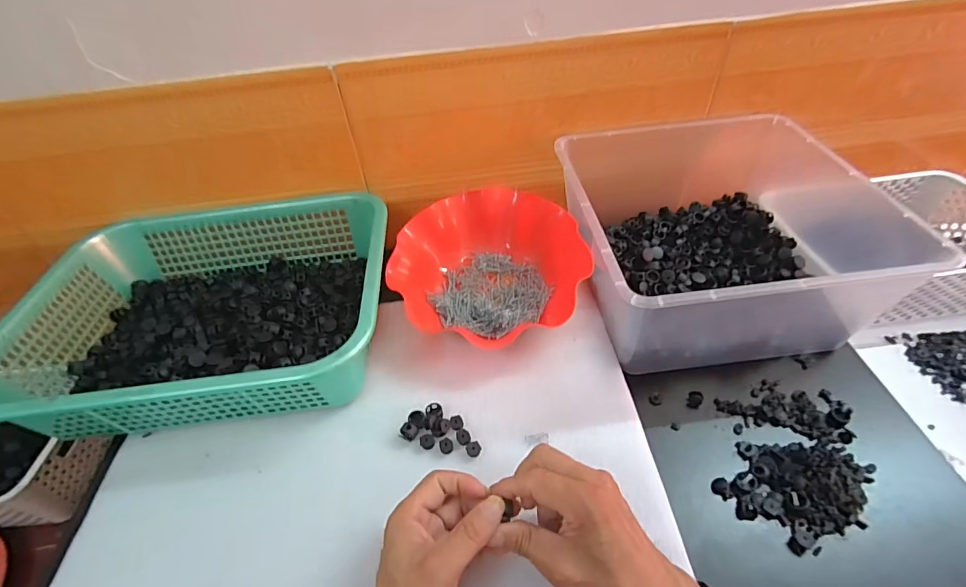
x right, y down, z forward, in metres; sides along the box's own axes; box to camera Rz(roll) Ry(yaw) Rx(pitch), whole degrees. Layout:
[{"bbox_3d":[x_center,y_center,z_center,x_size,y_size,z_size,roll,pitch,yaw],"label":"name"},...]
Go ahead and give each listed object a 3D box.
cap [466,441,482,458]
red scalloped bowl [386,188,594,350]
[{"bbox_3d":[-0.009,0.146,0.428,0.013,0.005,0.014,-2,47,2],"label":"cap"},{"bbox_3d":[0.007,-0.031,0.547,0.223,0.054,0.218,-2,47,2],"label":"red scalloped bowl"}]

